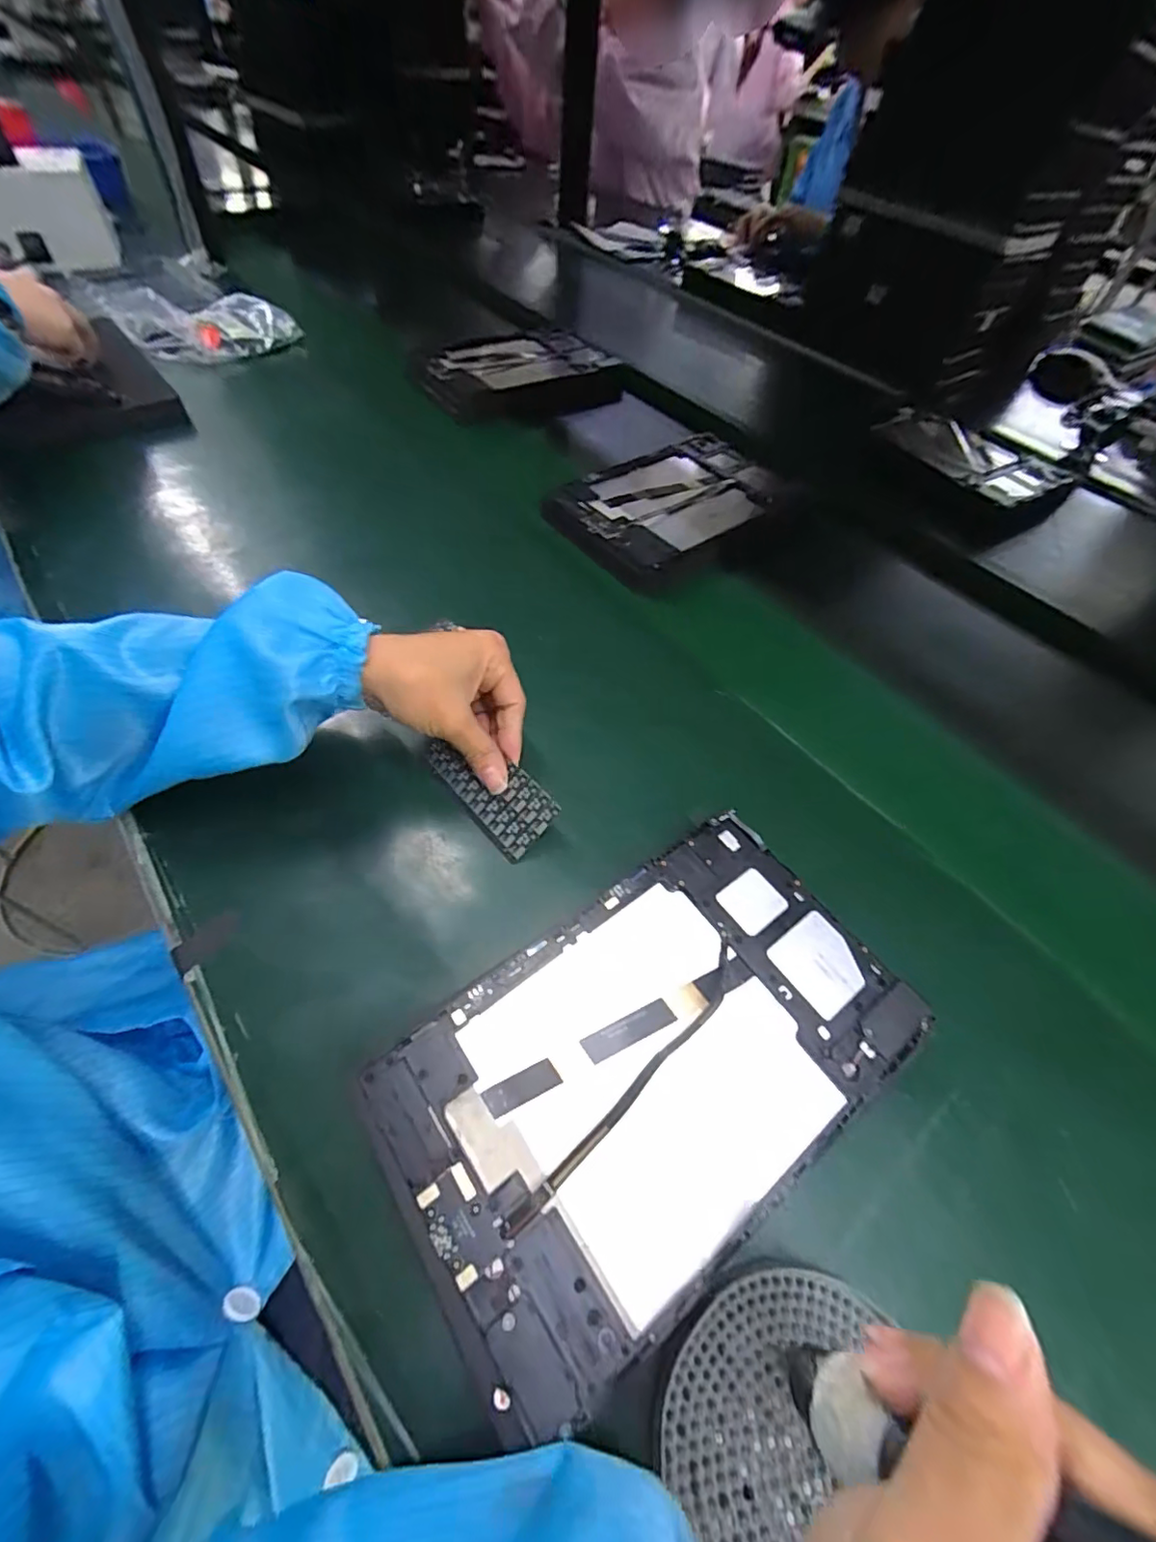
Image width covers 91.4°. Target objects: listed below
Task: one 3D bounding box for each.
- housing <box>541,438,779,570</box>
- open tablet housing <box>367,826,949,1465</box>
[{"bbox_3d":[0.100,-0.281,0.572,0.252,0.026,0.146,-36,66,-27],"label":"housing"},{"bbox_3d":[0.036,0.135,0.272,0.243,0.018,0.146,-31,66,-22],"label":"open tablet housing"}]

